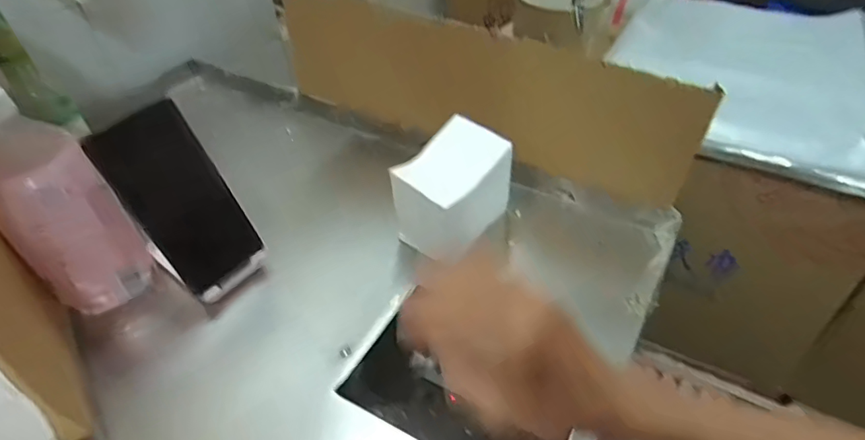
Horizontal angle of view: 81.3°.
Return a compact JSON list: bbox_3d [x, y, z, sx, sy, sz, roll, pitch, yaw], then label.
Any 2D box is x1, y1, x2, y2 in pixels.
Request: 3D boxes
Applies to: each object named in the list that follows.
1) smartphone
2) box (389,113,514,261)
[{"bbox_3d":[-0.218,-0.016,0.440,0.014,0.159,0.076,9,41,43],"label":"smartphone"},{"bbox_3d":[0.018,-0.027,0.486,0.085,0.092,0.103,29,52,29],"label":"box"}]

